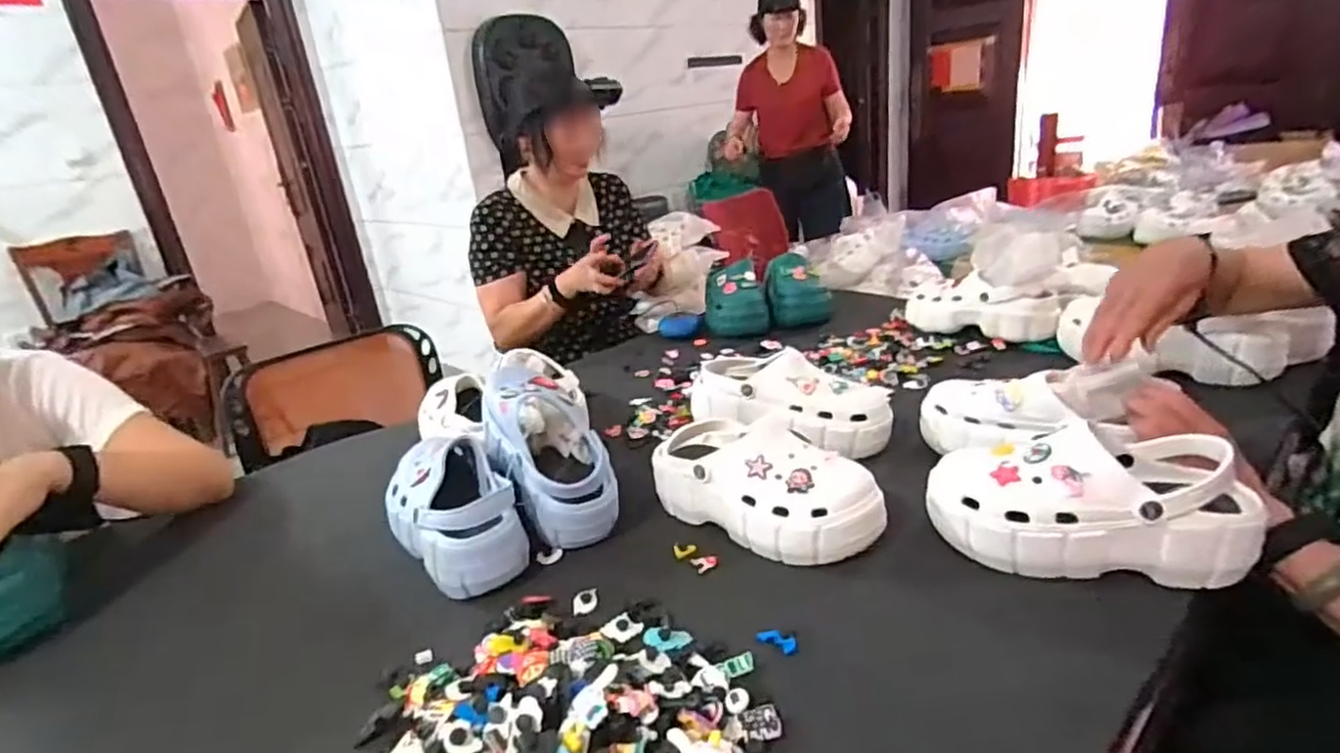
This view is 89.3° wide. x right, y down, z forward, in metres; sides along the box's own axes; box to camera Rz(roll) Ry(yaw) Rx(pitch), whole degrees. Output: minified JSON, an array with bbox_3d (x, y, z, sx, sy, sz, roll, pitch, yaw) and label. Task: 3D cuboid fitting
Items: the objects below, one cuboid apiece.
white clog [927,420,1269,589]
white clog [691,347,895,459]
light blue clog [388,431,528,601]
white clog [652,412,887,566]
[{"bbox_3d":[0.369,0.109,0.610,0.245,0.103,0.114,-3,22,10],"label":"white clog"},{"bbox_3d":[0.145,0.034,0.865,0.252,0.101,0.101,9,26,35],"label":"white clog"},{"bbox_3d":[-0.232,0.134,0.713,0.115,0.085,0.212,-17,24,-26],"label":"light blue clog"},{"bbox_3d":[0.094,0.111,0.701,0.235,0.092,0.104,15,30,43],"label":"white clog"}]

